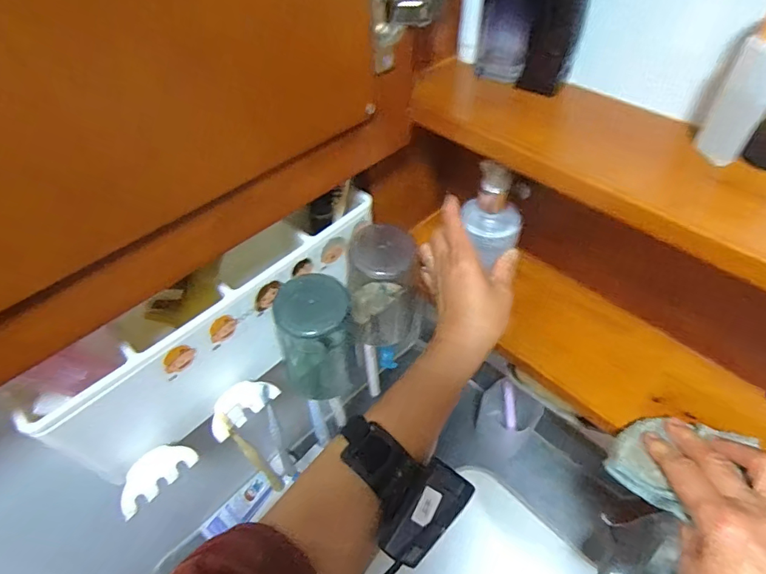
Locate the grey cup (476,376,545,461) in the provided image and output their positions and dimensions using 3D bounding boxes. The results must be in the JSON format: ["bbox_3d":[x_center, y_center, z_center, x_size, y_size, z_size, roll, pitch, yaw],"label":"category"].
[{"bbox_3d":[0.169,0.194,0.645,0.071,0.104,0.072,-1,49,2],"label":"grey cup"}]

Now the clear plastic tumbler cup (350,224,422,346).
[{"bbox_3d":[0.003,0.011,0.440,0.061,0.137,0.061,-1,49,2],"label":"clear plastic tumbler cup"}]

